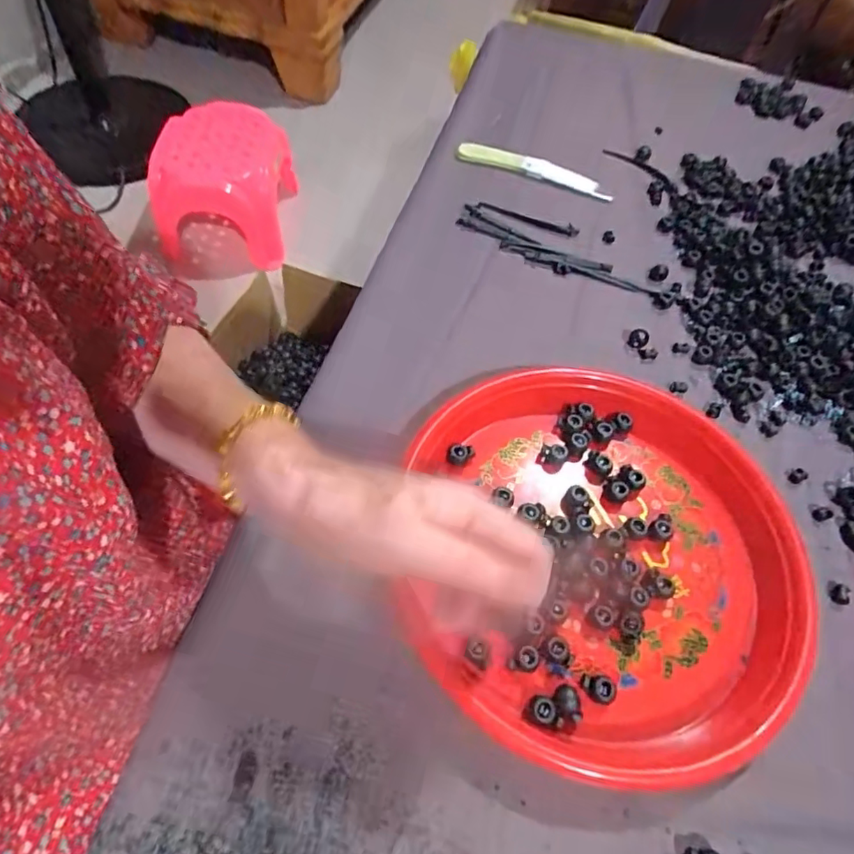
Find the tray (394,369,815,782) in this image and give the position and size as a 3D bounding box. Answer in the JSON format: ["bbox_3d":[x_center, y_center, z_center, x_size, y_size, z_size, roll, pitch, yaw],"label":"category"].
[{"bbox_3d":[0.113,0.076,0.351,0.246,0.030,0.246,2,57,-3],"label":"tray"}]

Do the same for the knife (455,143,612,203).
[{"bbox_3d":[0.114,-0.274,0.591,0.165,0.014,0.024,21,58,9],"label":"knife"}]

